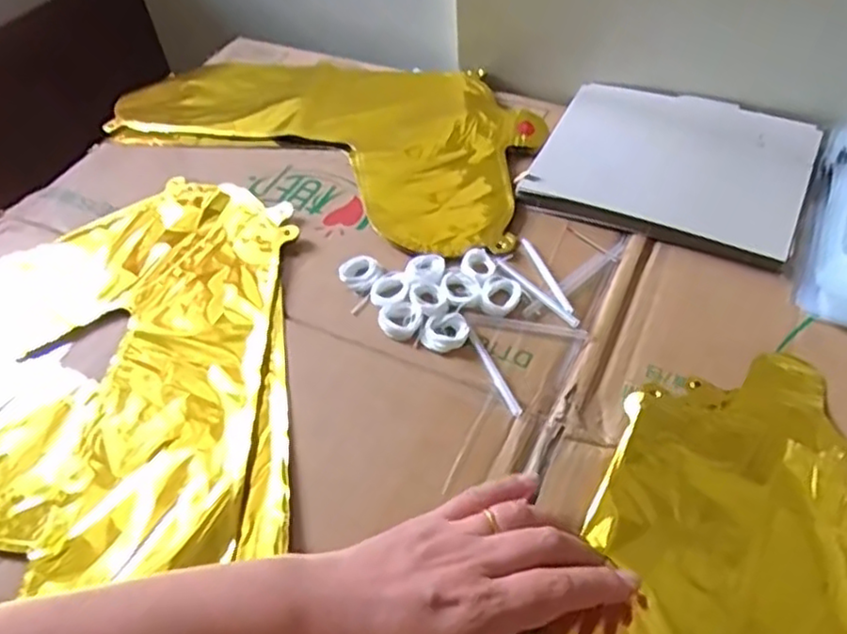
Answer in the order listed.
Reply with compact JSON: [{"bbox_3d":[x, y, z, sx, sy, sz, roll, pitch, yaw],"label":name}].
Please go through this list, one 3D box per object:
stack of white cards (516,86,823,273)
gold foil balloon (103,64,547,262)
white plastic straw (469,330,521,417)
[{"bbox_3d":[0.194,-0.121,0.532,0.189,0.013,0.166,19,52,20],"label":"stack of white cards"},{"bbox_3d":[-0.075,-0.178,0.621,0.408,0.020,0.219,25,54,24],"label":"gold foil balloon"},{"bbox_3d":[0.043,0.034,0.425,0.007,0.005,0.067,-17,49,-11],"label":"white plastic straw"}]

